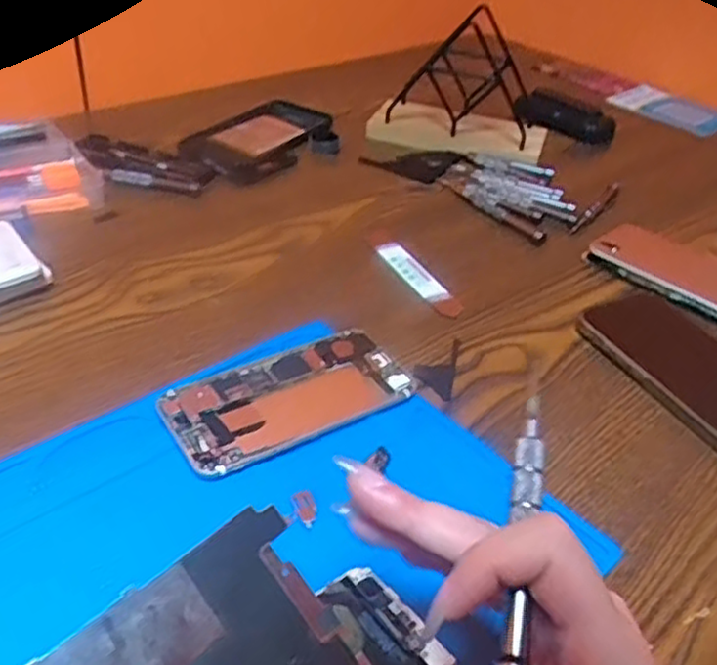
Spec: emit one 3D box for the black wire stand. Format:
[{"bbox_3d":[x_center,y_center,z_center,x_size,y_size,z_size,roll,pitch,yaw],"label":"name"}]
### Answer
[{"bbox_3d":[0.104,-0.249,0.711,0.138,0.112,0.080,13,38,10],"label":"black wire stand"}]

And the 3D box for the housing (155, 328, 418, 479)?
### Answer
[{"bbox_3d":[-0.039,0.034,0.408,0.134,0.006,0.070,-19,44,-29],"label":"housing"}]

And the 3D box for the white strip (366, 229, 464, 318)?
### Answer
[{"bbox_3d":[0.040,-0.045,0.527,0.023,0.006,0.109,-24,47,-21],"label":"white strip"}]

